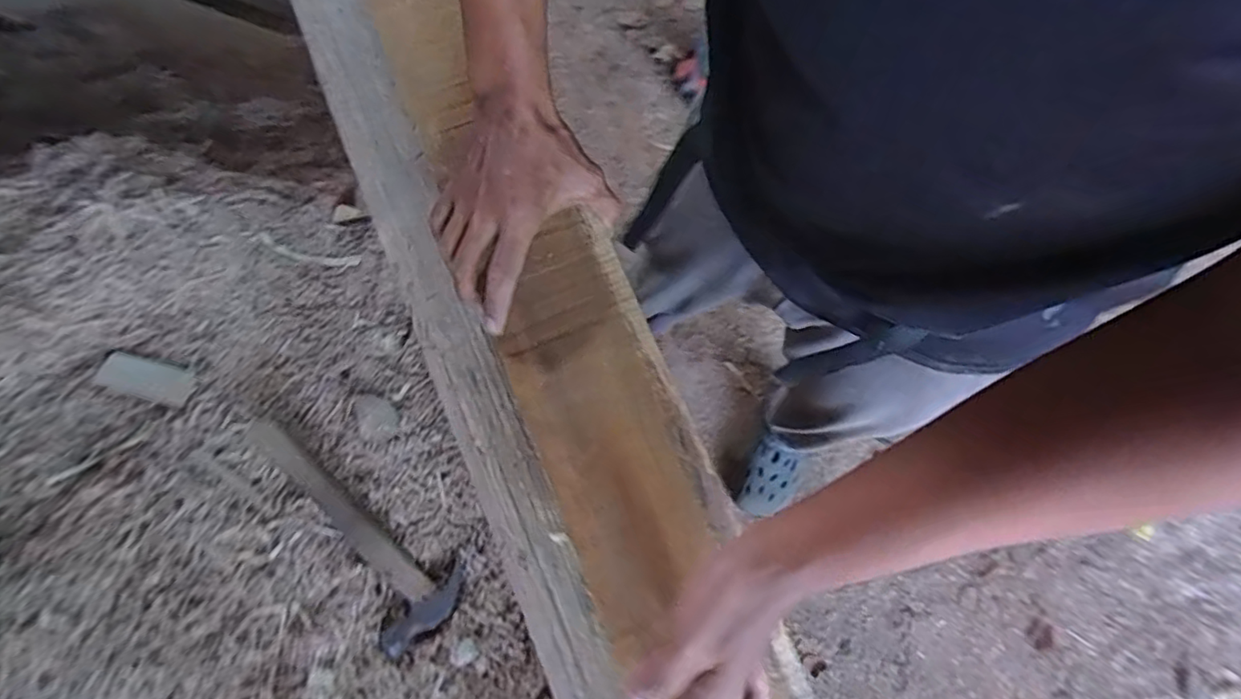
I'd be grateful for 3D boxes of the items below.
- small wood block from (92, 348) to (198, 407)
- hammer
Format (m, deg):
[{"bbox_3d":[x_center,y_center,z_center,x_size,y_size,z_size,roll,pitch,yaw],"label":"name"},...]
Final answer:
[{"bbox_3d":[-0.482,0.029,0.628,0.096,0.009,0.040,14,75,4],"label":"small wood block"},{"bbox_3d":[-0.273,0.168,0.616,0.086,0.027,0.271,-42,78,-11],"label":"hammer"}]

